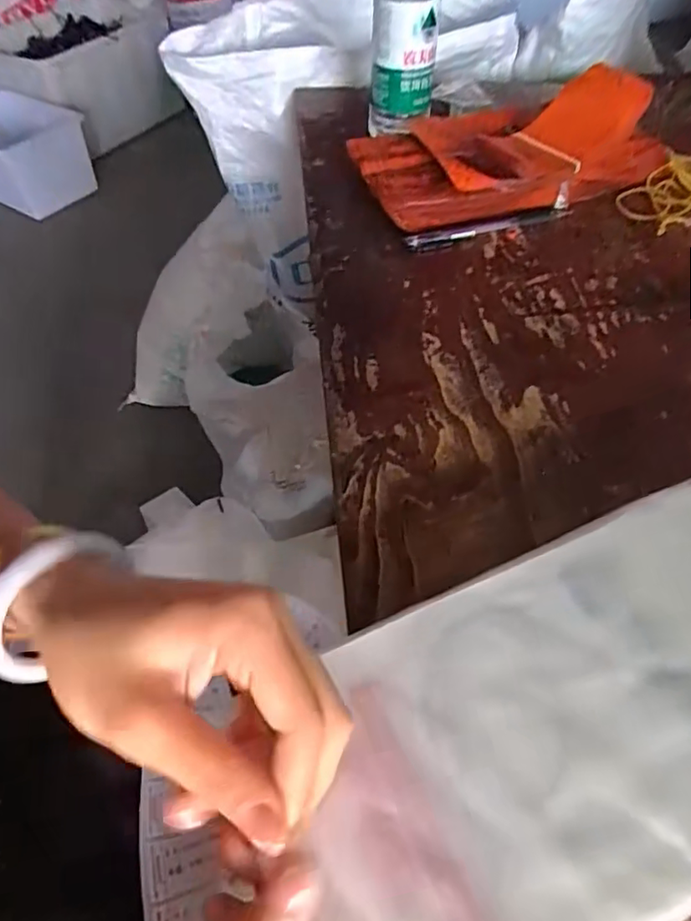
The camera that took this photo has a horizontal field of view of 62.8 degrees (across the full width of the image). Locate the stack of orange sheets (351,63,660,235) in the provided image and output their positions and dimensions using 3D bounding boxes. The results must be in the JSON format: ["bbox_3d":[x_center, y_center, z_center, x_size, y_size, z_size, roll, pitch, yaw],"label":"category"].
[{"bbox_3d":[0.143,-0.297,0.523,0.264,0.073,0.155,-13,53,-8],"label":"stack of orange sheets"}]

